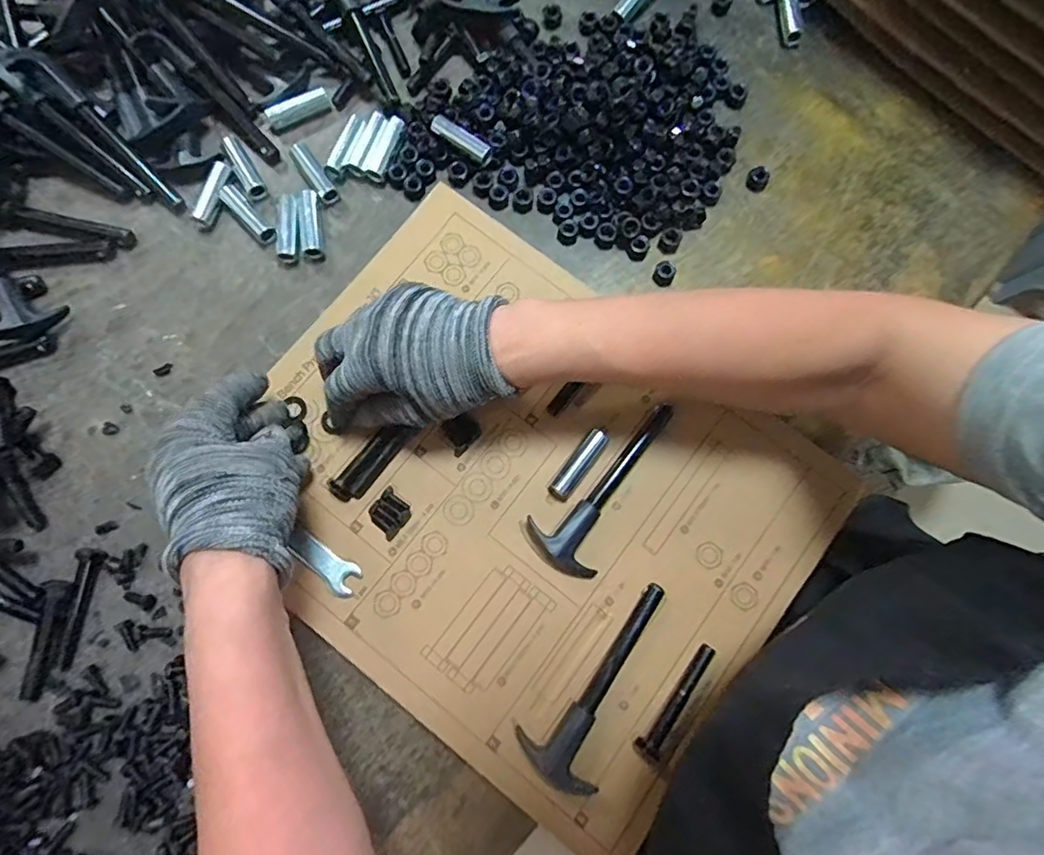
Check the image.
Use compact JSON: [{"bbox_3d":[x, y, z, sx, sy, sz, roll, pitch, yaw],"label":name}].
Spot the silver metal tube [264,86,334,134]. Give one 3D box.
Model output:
[{"bbox_3d":[-0.178,-0.254,0.438,0.050,0.018,0.013,-25,80,-6],"label":"silver metal tube"}]

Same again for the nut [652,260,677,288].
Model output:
[{"bbox_3d":[0.108,-0.117,0.416,0.015,0.010,0.016,0,79,-2],"label":"nut"}]

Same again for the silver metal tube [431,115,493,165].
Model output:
[{"bbox_3d":[-0.046,-0.221,0.421,0.050,0.014,0.013,33,80,5],"label":"silver metal tube"}]

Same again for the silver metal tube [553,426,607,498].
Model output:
[{"bbox_3d":[0.039,0.025,0.374,0.014,0.014,0.051,36,80,5],"label":"silver metal tube"}]

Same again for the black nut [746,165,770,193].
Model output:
[{"bbox_3d":[0.186,-0.196,0.433,0.017,0.012,0.017,0,78,0],"label":"black nut"}]

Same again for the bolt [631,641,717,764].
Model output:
[{"bbox_3d":[0.094,0.170,0.341,0.018,0.015,0.079,32,79,5],"label":"bolt"}]

